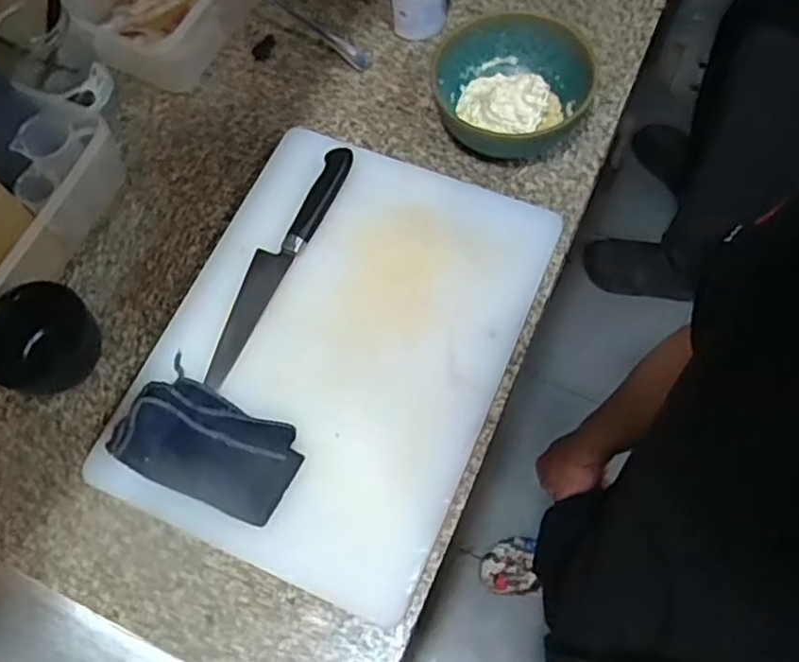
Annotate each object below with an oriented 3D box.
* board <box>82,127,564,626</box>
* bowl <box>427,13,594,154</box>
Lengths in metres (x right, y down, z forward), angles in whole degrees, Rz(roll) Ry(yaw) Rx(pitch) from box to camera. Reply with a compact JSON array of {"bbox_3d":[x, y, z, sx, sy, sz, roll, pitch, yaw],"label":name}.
[{"bbox_3d":[-0.056,0.008,0.623,0.293,0.018,0.400,22,69,9],"label":"board"},{"bbox_3d":[0.113,-0.237,0.695,0.163,0.072,0.151,-1,67,3],"label":"bowl"}]

